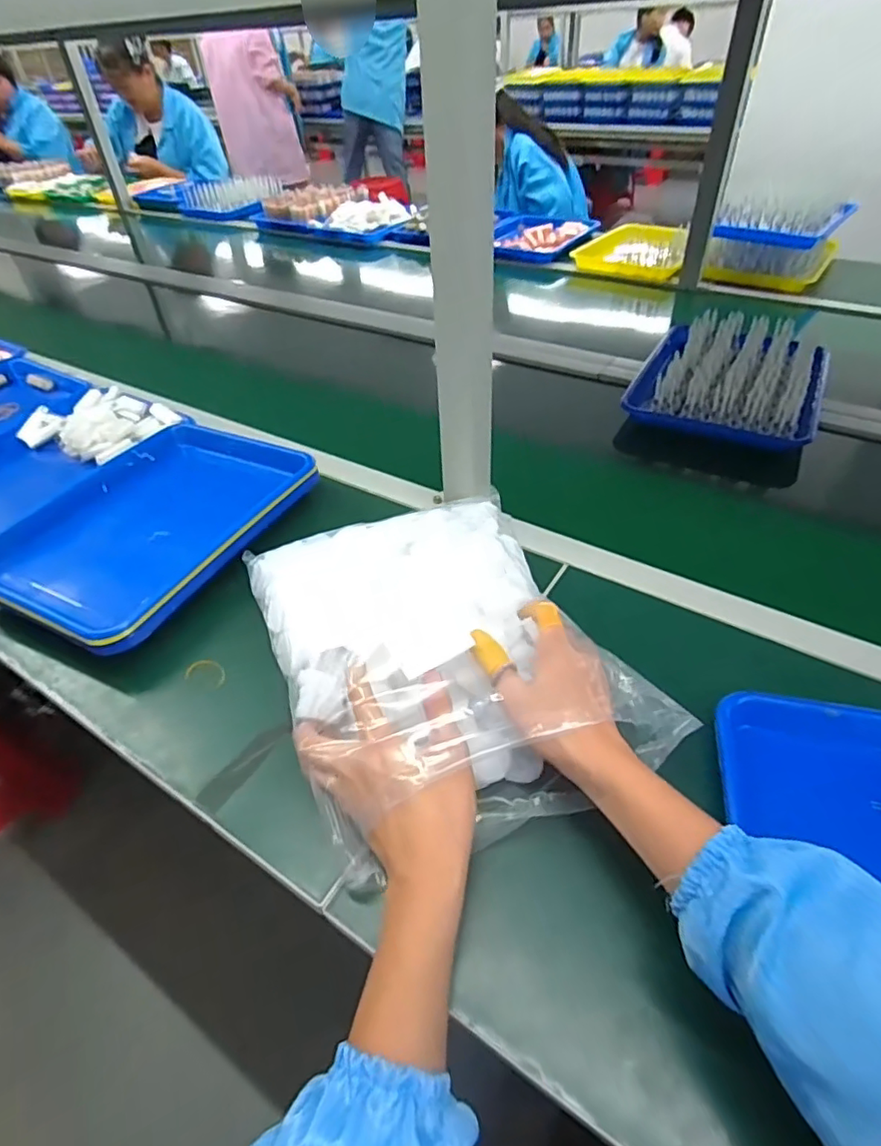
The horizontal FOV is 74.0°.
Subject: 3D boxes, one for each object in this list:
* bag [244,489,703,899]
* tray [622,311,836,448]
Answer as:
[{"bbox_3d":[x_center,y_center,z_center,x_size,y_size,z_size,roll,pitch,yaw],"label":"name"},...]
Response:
[{"bbox_3d":[0.000,0.062,0.498,0.260,0.071,0.314,-18,46,-15],"label":"bag"},{"bbox_3d":[0.403,-0.274,0.807,0.228,0.075,0.242,20,49,23],"label":"tray"}]

